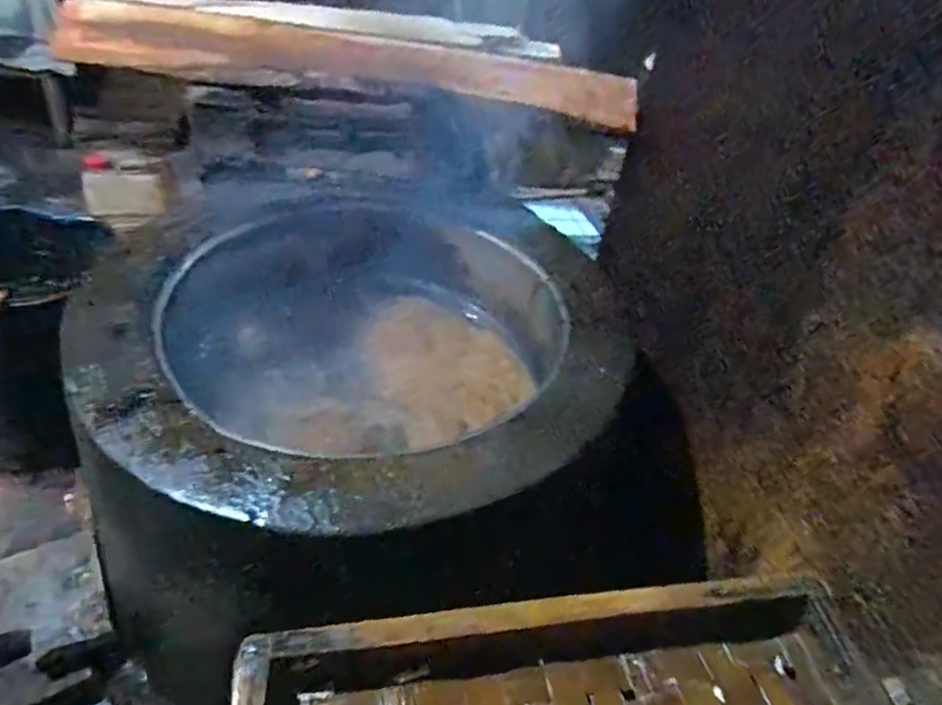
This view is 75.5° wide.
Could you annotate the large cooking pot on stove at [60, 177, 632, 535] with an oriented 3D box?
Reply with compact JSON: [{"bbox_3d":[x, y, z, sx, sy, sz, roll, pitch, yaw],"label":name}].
[{"bbox_3d":[-0.194,0.017,1.223,0.943,0.363,0.880,5,39,-4],"label":"large cooking pot on stove"}]

